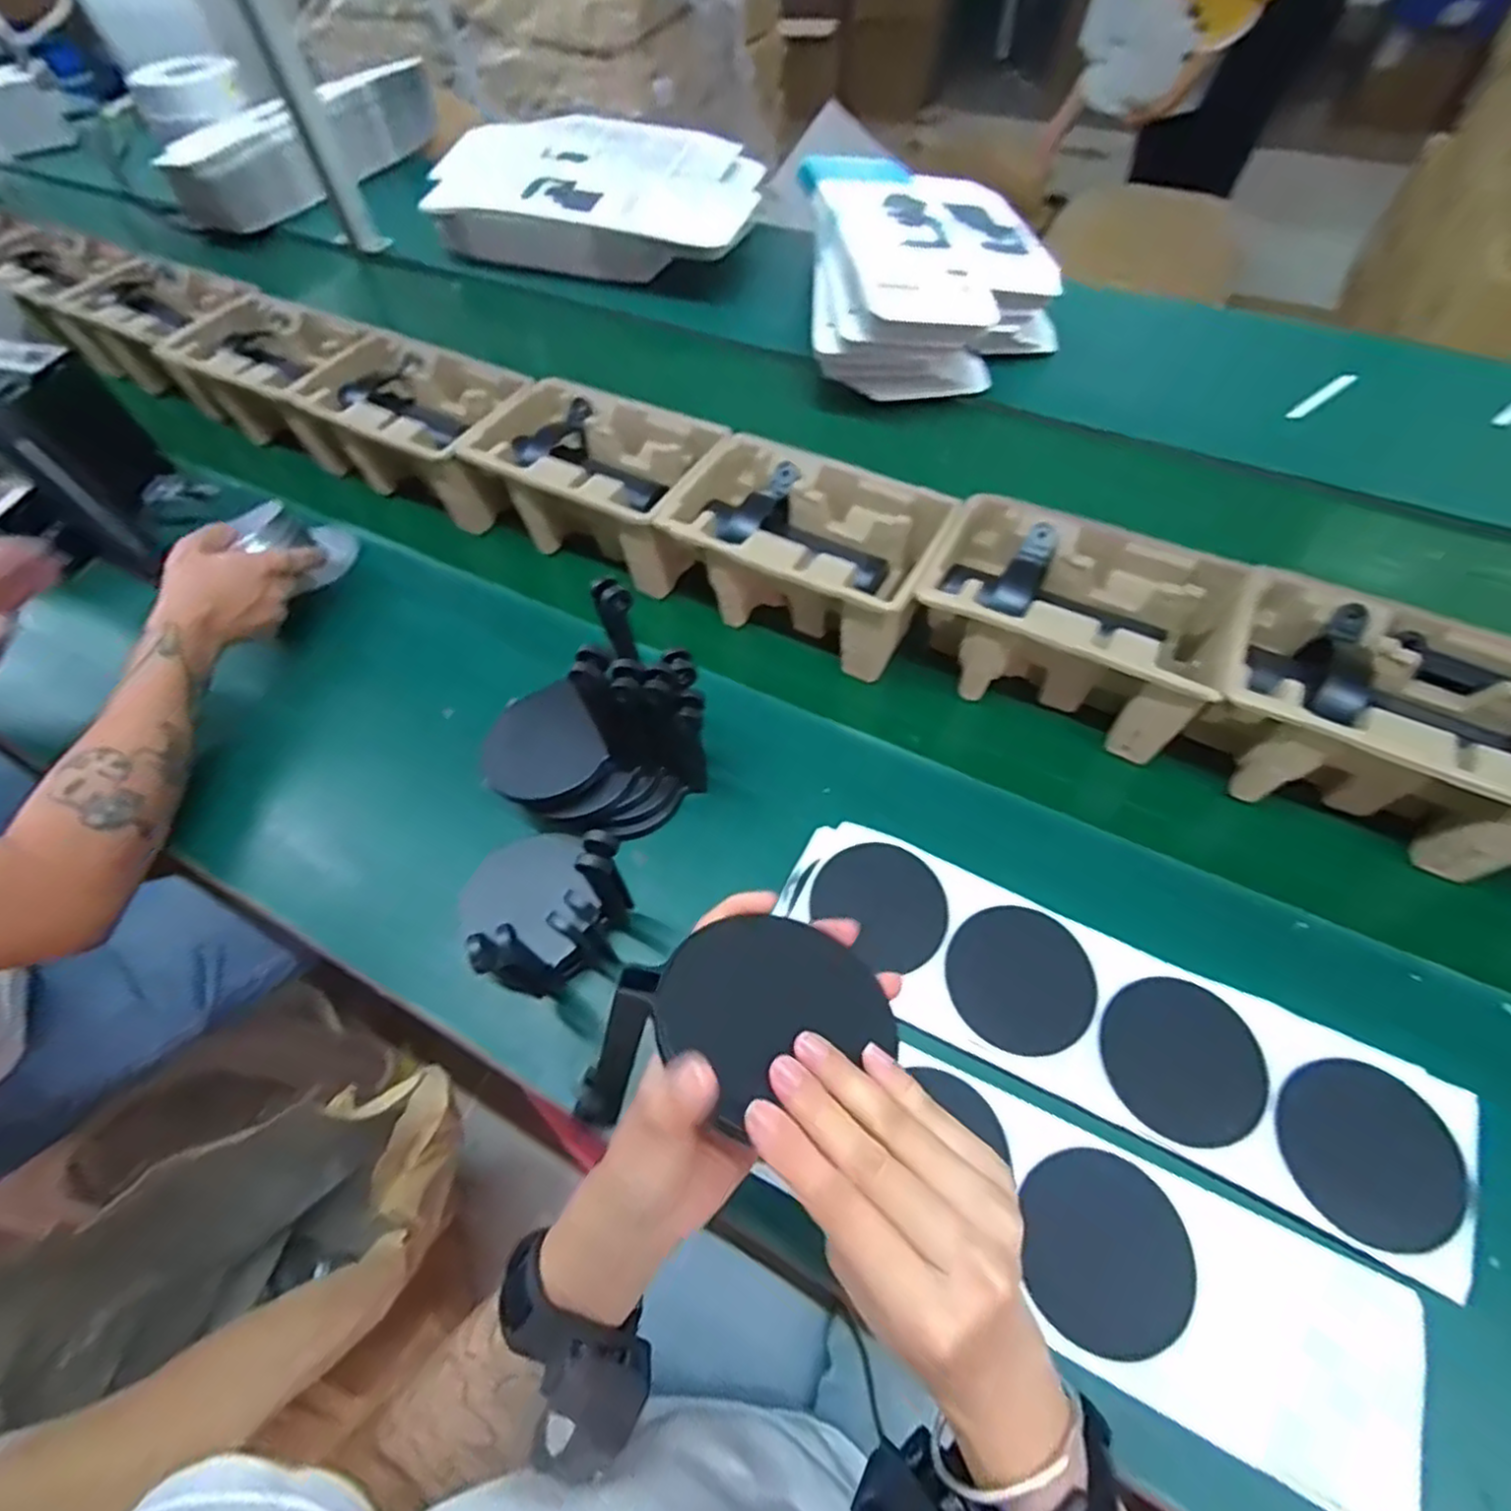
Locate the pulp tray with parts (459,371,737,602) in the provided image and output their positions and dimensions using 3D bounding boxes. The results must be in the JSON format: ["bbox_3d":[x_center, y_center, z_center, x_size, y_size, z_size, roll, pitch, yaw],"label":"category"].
[{"bbox_3d":[-0.151,-0.270,0.701,0.228,0.100,0.144,25,61,17],"label":"pulp tray with parts"}]

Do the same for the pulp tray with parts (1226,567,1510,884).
[{"bbox_3d":[0.445,-0.025,0.512,0.225,0.103,0.145,24,61,17],"label":"pulp tray with parts"}]

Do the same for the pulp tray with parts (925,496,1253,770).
[{"bbox_3d":[0.250,-0.107,0.578,0.219,0.098,0.140,22,60,16],"label":"pulp tray with parts"}]

